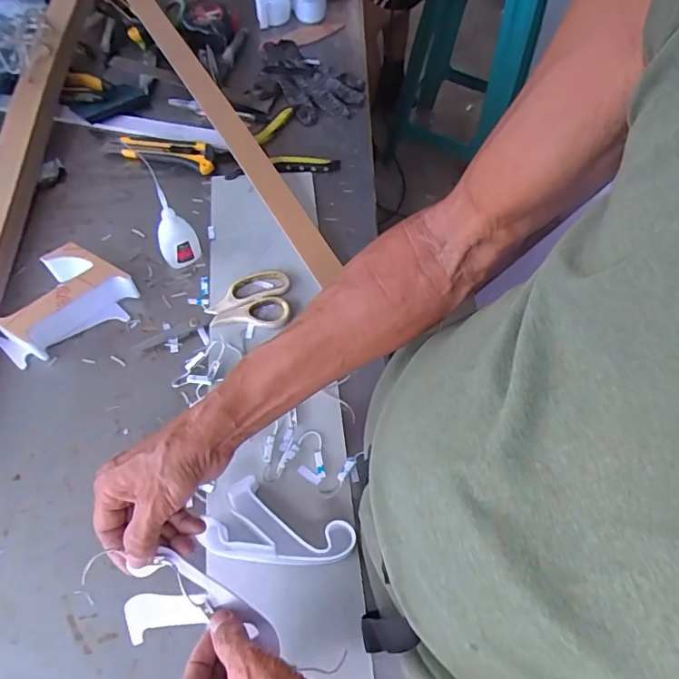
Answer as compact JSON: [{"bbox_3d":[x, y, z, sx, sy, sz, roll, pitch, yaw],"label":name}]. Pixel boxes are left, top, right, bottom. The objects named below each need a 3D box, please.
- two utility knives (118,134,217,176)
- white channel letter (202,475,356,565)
[{"bbox_3d":[-0.237,-0.261,0.701,0.128,0.019,0.038,12,61,4],"label":"two utility knives"},{"bbox_3d":[-0.054,0.171,0.457,0.132,0.037,0.064,13,62,5],"label":"white channel letter"}]

